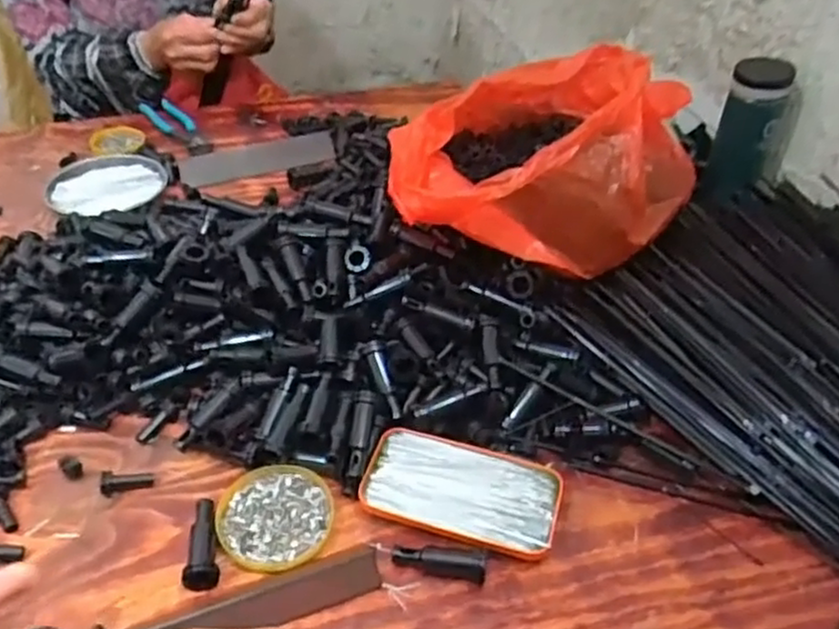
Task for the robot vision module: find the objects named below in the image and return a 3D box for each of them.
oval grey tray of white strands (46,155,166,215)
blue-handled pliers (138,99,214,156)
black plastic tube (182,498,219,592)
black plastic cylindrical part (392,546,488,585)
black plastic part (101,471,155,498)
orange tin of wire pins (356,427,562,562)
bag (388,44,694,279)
[{"bbox_3d":[-0.374,-0.161,0.874,0.128,0.017,0.131,-11,43,-16],"label":"oval grey tray of white strands"},{"bbox_3d":[-0.331,-0.256,0.990,0.051,0.017,0.185,-24,49,-26],"label":"blue-handled pliers"},{"bbox_3d":[-0.155,0.162,0.519,0.022,0.018,0.070,-6,42,-9],"label":"black plastic tube"},{"bbox_3d":[0.015,0.171,0.504,0.064,0.017,0.016,9,42,8],"label":"black plastic cylindrical part"},{"bbox_3d":[-0.223,0.128,0.556,0.037,0.012,0.016,0,40,-25],"label":"black plastic part"},{"bbox_3d":[0.033,0.130,0.545,0.142,0.014,0.075,15,42,13],"label":"orange tin of wire pins"},{"bbox_3d":[0.121,-0.167,0.730,0.304,0.121,0.264,-3,41,-6],"label":"bag"}]

